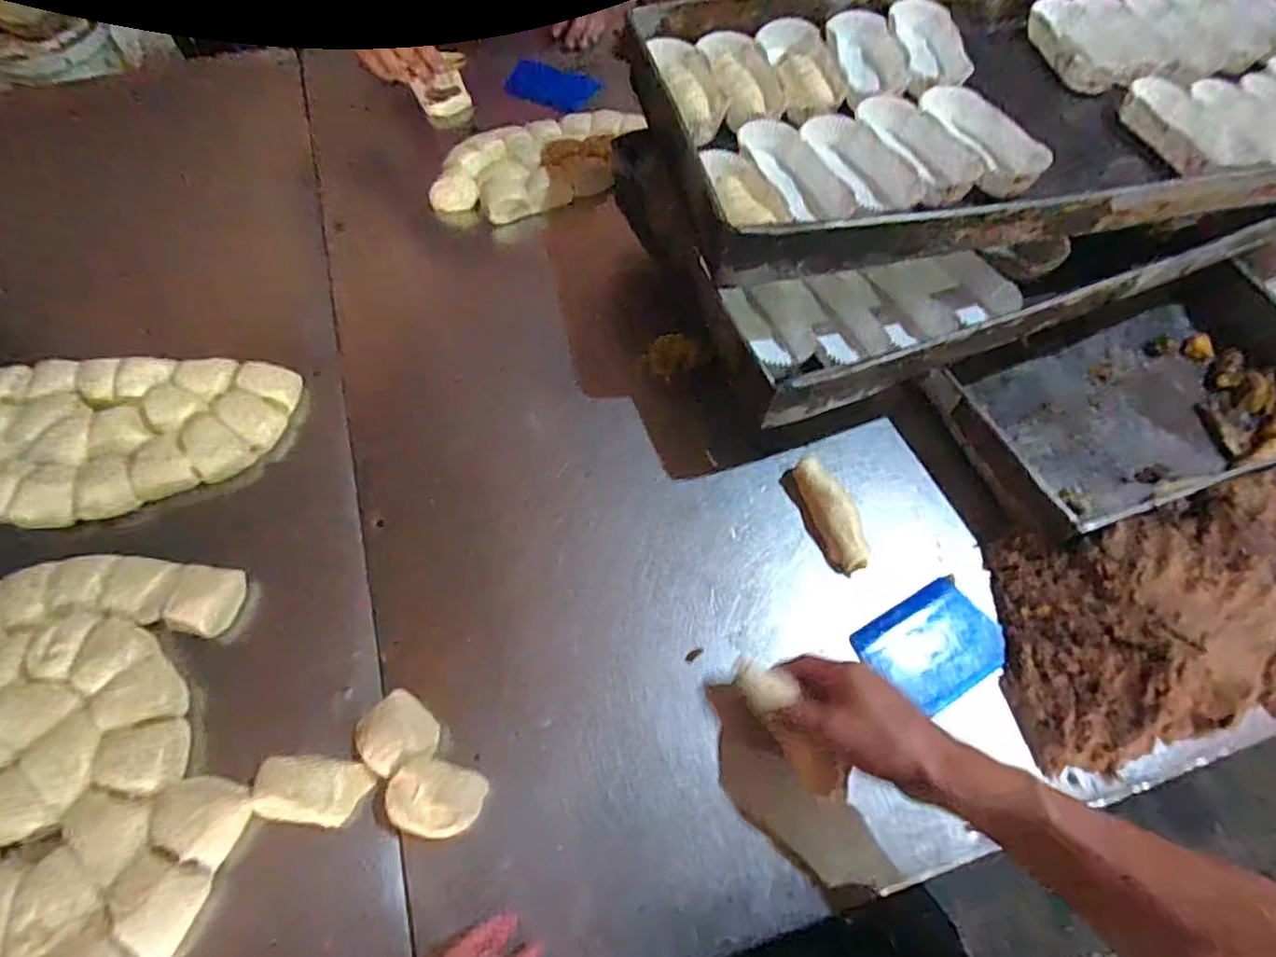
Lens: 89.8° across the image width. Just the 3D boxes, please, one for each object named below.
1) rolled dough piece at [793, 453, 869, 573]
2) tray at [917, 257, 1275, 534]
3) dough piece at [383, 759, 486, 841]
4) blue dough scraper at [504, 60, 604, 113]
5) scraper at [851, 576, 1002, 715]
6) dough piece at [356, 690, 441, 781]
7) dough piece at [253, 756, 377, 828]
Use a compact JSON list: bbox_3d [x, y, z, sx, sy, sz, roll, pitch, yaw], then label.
[{"bbox_3d":[0.176,0.030,0.579,0.037,0.029,0.109,-16,65,-9],"label":"rolled dough piece"},{"bbox_3d":[0.485,-0.085,0.628,0.370,0.056,0.224,-17,66,-9],"label":"tray"},{"bbox_3d":[-0.147,0.231,0.463,0.064,0.029,0.047,16,65,7],"label":"dough piece"},{"bbox_3d":[-0.117,-0.549,0.899,0.121,0.006,0.066,14,73,-5],"label":"blue dough scraper"},{"bbox_3d":[0.246,0.139,0.533,0.113,0.007,0.083,-26,67,-17],"label":"scraper"},{"bbox_3d":[-0.180,0.194,0.482,0.052,0.027,0.054,0,64,-1],"label":"dough piece"},{"bbox_3d":[-0.235,0.225,0.461,0.072,0.031,0.041,4,64,1],"label":"dough piece"}]

